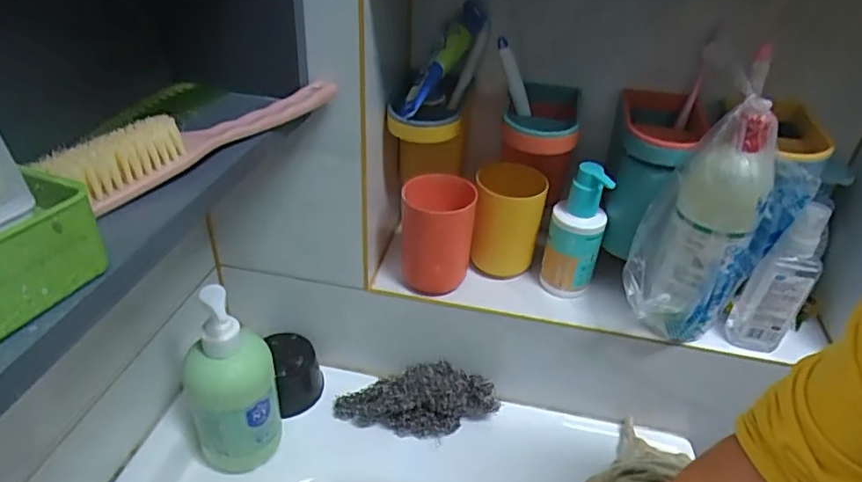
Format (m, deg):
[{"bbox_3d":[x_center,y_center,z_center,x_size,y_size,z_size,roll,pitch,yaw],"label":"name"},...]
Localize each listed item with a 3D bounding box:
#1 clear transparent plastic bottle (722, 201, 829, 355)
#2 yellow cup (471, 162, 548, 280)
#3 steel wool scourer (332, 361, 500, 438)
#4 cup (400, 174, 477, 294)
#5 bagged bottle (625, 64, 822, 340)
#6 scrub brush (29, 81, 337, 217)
[{"bbox_3d":[0.297,0.033,0.485,0.044,0.141,0.025,12,35,11],"label":"clear transparent plastic bottle"},{"bbox_3d":[0.077,-0.019,0.572,0.064,0.100,0.064,3,35,-2],"label":"yellow cup"},{"bbox_3d":[-0.017,0.156,0.572,0.161,0.071,0.060,-8,34,6],"label":"steel wool scourer"},{"bbox_3d":[0.005,-0.005,0.547,0.066,0.101,0.067,3,35,-2],"label":"cup"},{"bbox_3d":[0.228,-0.011,0.461,0.098,0.188,0.091,27,41,29],"label":"bagged bottle"},{"bbox_3d":[-0.137,-0.076,0.361,0.032,0.029,0.195,19,38,21],"label":"scrub brush"}]

